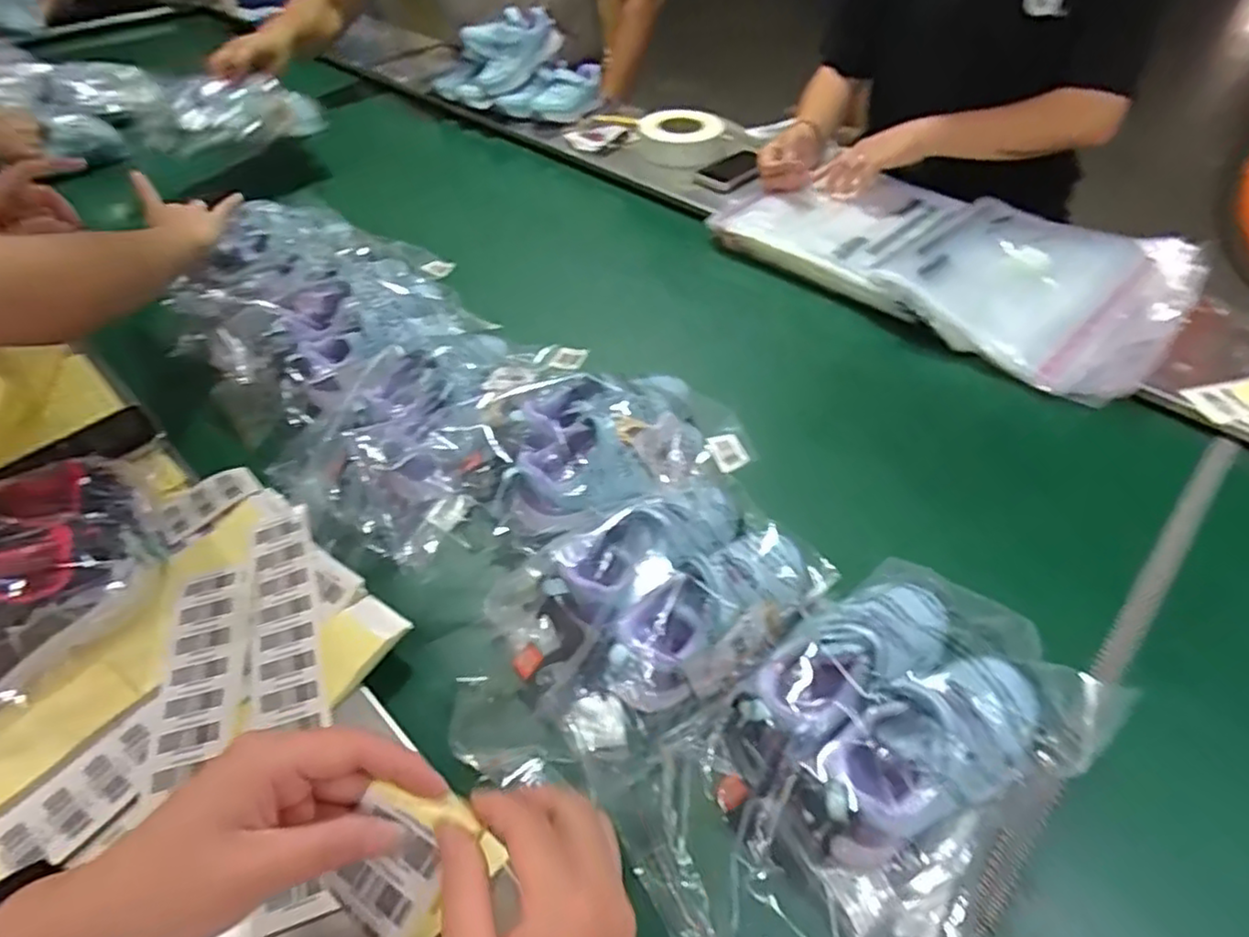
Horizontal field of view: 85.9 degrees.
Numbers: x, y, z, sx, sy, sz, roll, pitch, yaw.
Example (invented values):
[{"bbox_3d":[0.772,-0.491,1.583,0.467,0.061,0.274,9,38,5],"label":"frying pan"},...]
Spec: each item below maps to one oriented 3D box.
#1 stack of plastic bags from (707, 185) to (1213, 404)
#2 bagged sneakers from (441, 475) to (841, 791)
[{"bbox_3d":[0.420,-0.282,0.888,0.273,0.061,0.557,-37,56,-27],"label":"stack of plastic bags"},{"bbox_3d":[0.001,0.107,0.526,0.290,0.096,0.168,-29,53,-22],"label":"bagged sneakers"}]

